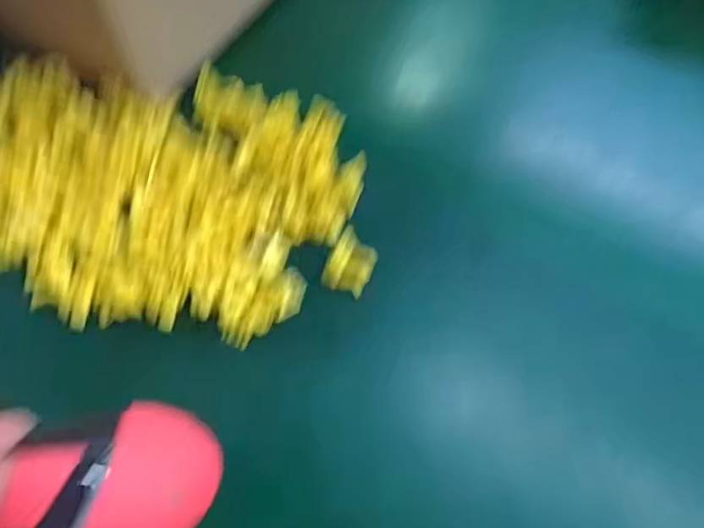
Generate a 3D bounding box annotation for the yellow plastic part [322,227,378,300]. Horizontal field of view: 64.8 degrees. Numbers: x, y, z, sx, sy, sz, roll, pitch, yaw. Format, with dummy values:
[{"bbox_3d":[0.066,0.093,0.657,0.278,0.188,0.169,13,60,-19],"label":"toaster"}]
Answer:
[{"bbox_3d":[0.000,0.000,0.399,0.031,0.022,0.039,27,65,10],"label":"yellow plastic part"}]

